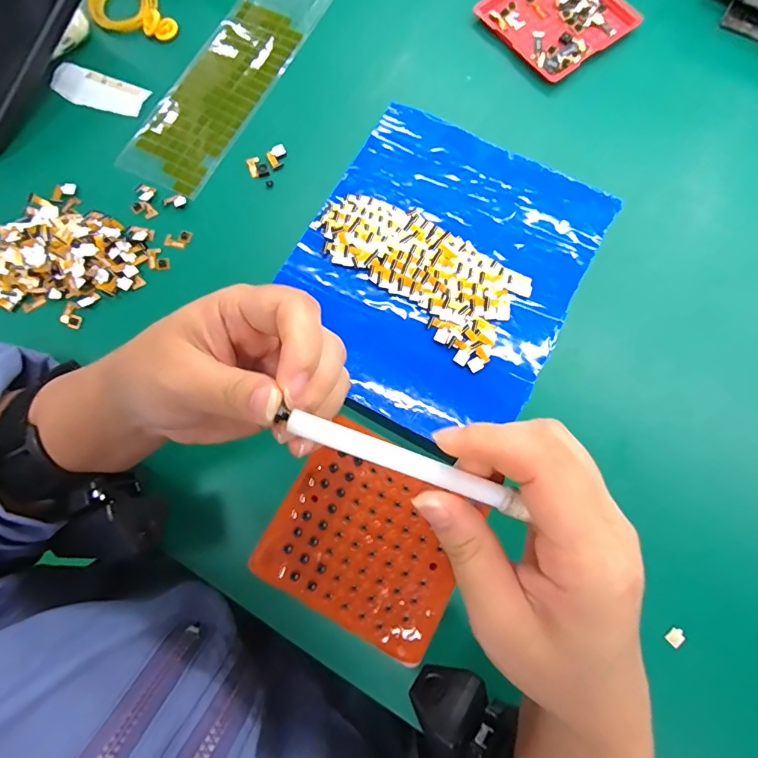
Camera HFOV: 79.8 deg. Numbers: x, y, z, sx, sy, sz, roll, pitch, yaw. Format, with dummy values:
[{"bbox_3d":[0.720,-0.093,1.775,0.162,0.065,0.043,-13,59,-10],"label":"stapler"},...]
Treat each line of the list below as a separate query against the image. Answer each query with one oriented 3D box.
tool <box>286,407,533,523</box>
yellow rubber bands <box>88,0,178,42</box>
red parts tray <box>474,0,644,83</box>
[{"bbox_3d":[0.010,0.030,0.162,0.087,0.006,0.011,21,77,-4],"label":"tool"},{"bbox_3d":[-0.210,-0.308,0.382,0.055,0.012,0.066,-31,77,-7],"label":"yellow rubber bands"},{"bbox_3d":[0.150,-0.305,0.378,0.100,0.007,0.100,-35,77,-8],"label":"red parts tray"}]

